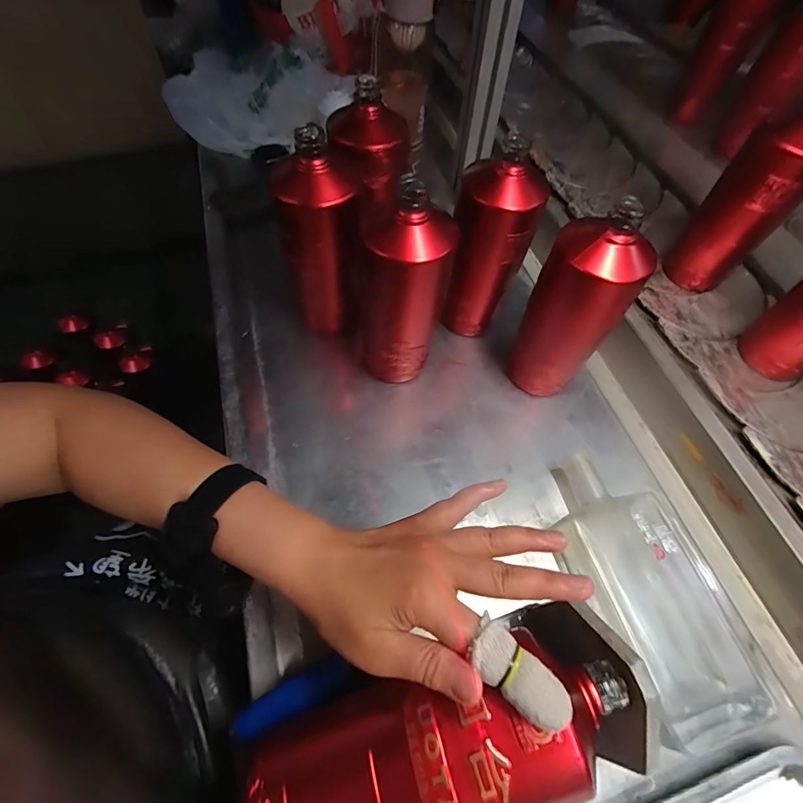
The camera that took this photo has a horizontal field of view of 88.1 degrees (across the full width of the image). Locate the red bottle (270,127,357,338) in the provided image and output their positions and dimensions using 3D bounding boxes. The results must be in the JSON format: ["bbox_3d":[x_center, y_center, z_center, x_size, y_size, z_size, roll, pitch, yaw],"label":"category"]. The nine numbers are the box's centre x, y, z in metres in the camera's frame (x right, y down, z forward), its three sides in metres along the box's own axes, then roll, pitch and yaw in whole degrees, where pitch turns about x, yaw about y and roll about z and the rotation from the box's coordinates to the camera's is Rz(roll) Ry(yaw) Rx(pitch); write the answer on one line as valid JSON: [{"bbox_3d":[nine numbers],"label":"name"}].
[{"bbox_3d":[-0.084,-0.162,0.426,0.066,0.201,0.074,-10,60,-6],"label":"red bottle"}]

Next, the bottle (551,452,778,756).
[{"bbox_3d":[0.204,0.156,0.361,0.102,0.047,0.232,-17,61,-10],"label":"bottle"}]

